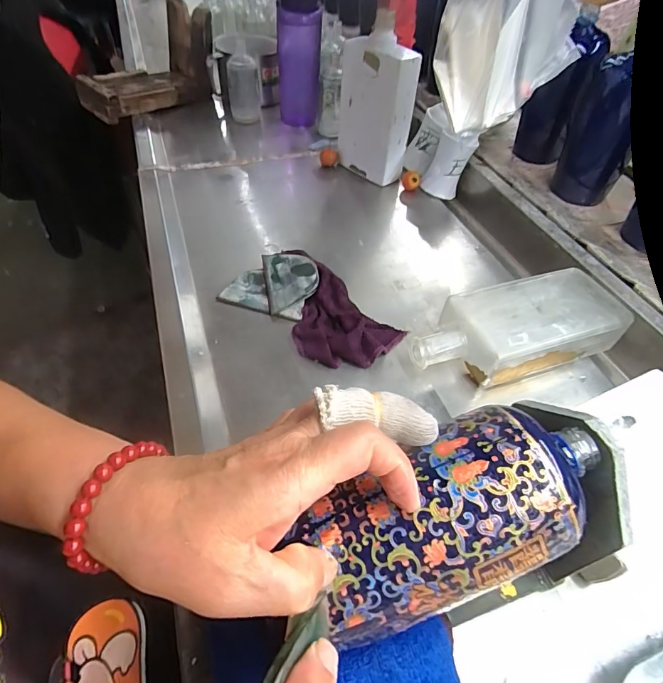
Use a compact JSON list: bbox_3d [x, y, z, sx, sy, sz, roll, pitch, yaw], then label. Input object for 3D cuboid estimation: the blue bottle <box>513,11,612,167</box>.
[{"bbox_3d":[0.335,-0.365,0.625,0.067,0.171,0.058,14,51,10],"label":"blue bottle"}]

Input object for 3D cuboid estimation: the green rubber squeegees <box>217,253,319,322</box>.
[{"bbox_3d":[-0.065,-0.068,0.477,0.095,0.023,0.079,18,53,10],"label":"green rubber squeegees"}]

